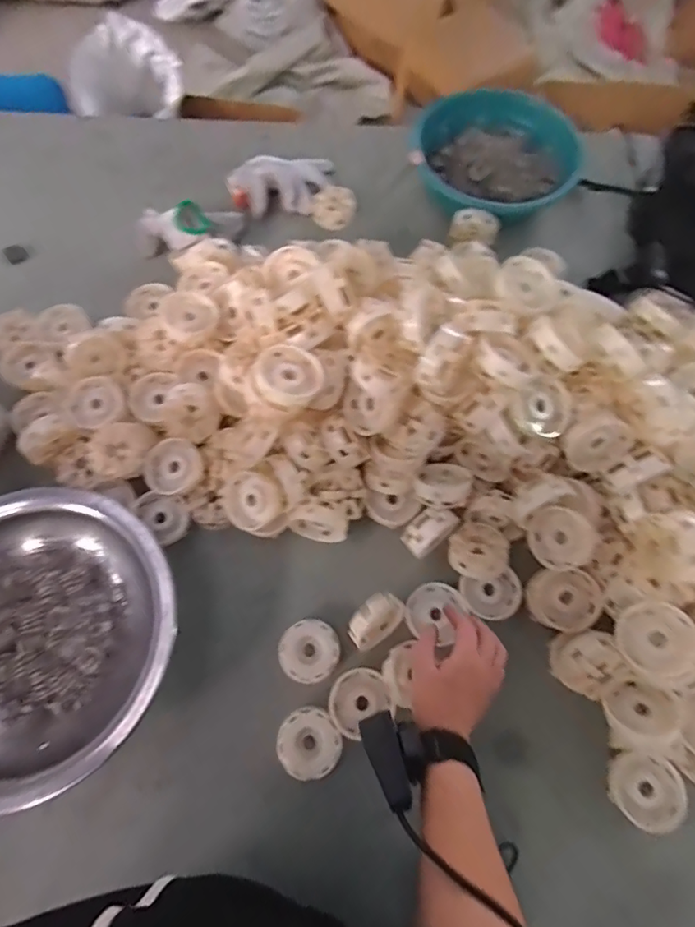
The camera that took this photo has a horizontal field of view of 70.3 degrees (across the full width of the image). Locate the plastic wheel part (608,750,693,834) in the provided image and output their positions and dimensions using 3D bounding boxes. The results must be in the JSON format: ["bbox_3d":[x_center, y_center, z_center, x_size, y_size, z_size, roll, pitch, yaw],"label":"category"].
[{"bbox_3d":[0.308,0.333,0.505,0.069,0.020,0.067,0,70,0],"label":"plastic wheel part"}]

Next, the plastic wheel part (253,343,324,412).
[{"bbox_3d":[-0.062,-0.094,0.519,0.067,0.025,0.074,-14,70,-5],"label":"plastic wheel part"}]

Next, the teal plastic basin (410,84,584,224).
[{"bbox_3d":[0.229,-0.482,0.779,0.225,0.073,0.236,0,70,0],"label":"teal plastic basin"}]

